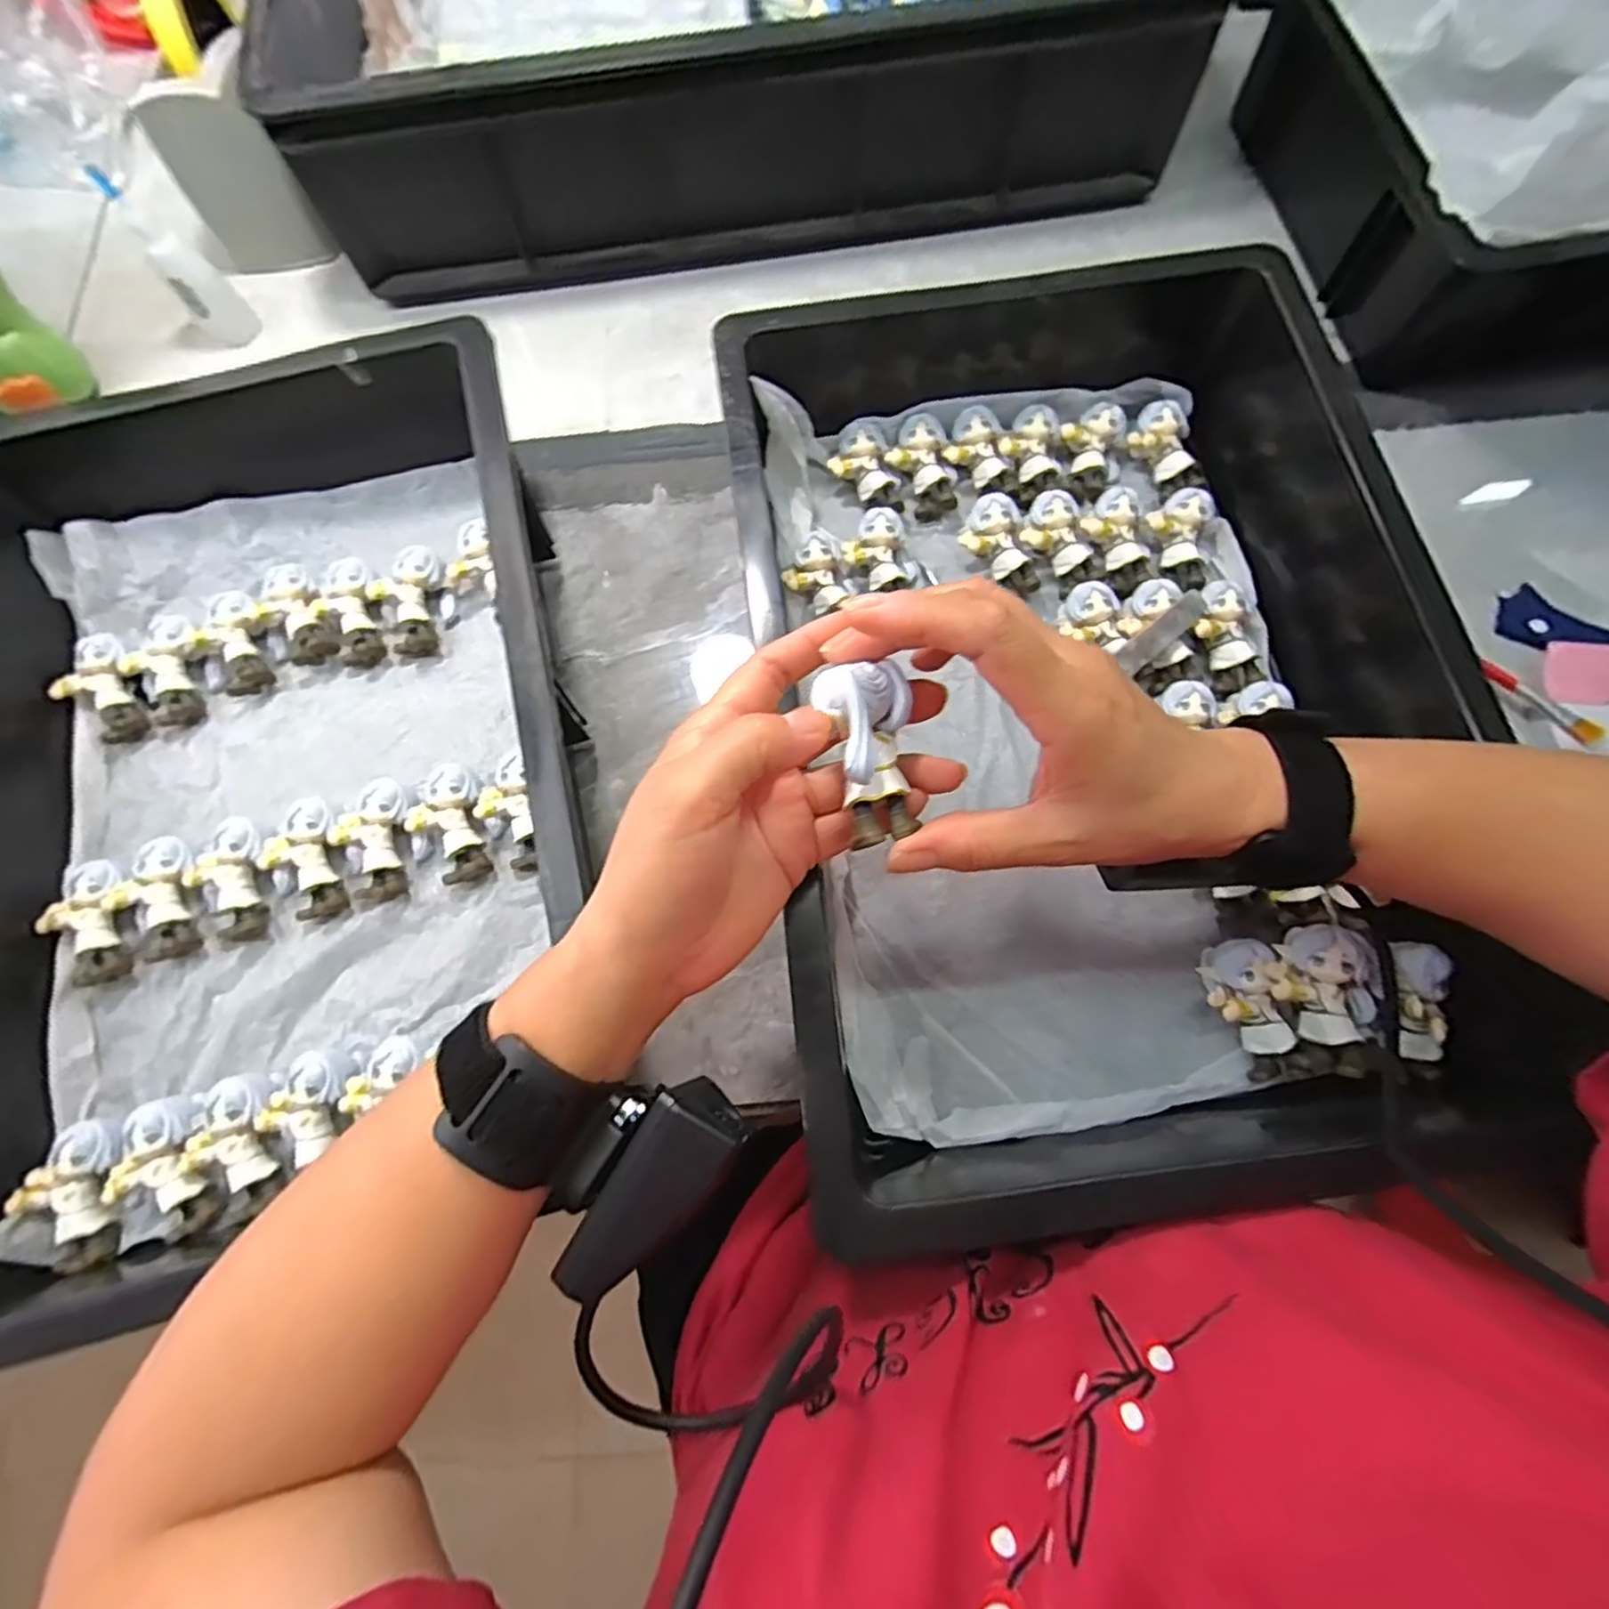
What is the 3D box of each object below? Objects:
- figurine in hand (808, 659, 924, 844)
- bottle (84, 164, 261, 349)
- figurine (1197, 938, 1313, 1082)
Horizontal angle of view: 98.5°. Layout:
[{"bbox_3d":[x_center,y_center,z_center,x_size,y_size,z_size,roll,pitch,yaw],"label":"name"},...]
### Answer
[{"bbox_3d":[0.022,-0.018,0.227,0.030,0.028,0.057,-10,73,-1],"label":"figurine in hand"},{"bbox_3d":[-0.407,-0.351,0.455,0.033,0.101,0.034,43,79,13],"label":"bottle"},{"bbox_3d":[0.205,0.095,0.321,0.029,0.029,0.060,-17,74,-3],"label":"figurine"}]

